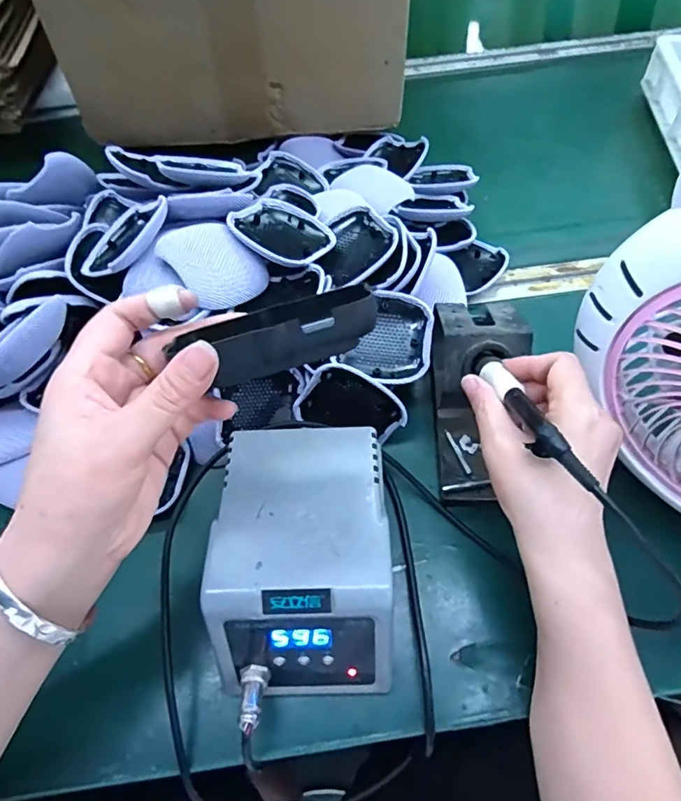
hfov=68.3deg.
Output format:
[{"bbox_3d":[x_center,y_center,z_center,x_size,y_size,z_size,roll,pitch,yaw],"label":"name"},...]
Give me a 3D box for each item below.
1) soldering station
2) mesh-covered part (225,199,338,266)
[{"bbox_3d":[-0.024,0.110,0.347,0.110,0.095,0.164,-3,59,1],"label":"soldering station"},{"bbox_3d":[-0.052,-0.143,0.439,0.080,0.020,0.077,34,48,10],"label":"mesh-covered part"}]

